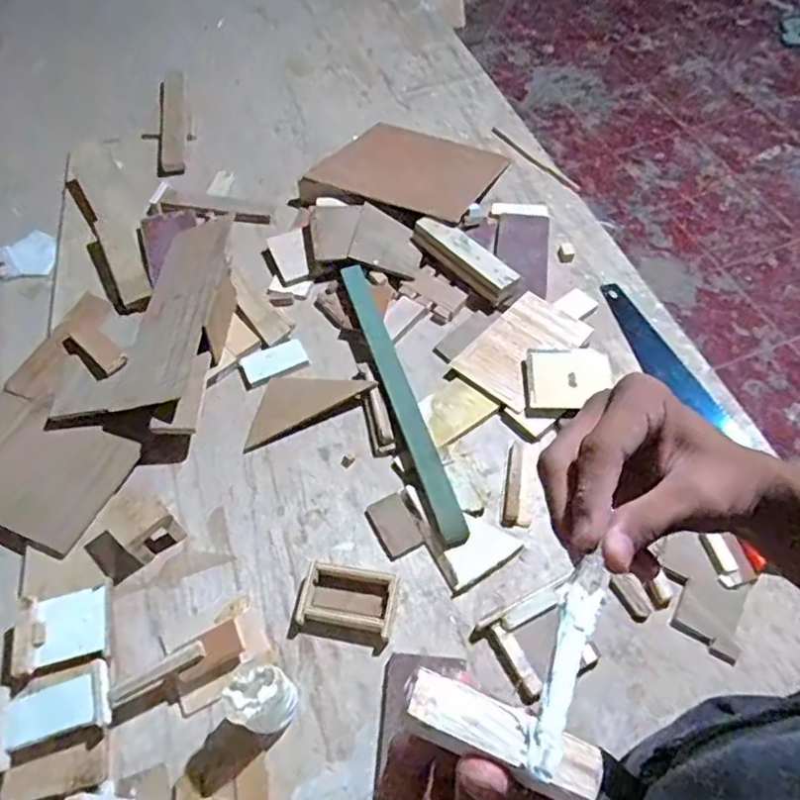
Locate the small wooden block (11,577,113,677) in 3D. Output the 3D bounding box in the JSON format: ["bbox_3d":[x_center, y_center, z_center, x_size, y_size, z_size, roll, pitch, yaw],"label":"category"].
[{"bbox_3d":[-0.413,0.287,0.756,0.111,0.037,0.096,-17,58,-7],"label":"small wooden block"}]

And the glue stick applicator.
[{"bbox_3d":[0.063,0.094,0.227,0.015,0.005,0.086,20,46,16],"label":"glue stick applicator"}]

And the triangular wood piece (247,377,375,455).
[{"bbox_3d":[-0.153,-0.005,0.943,0.198,0.025,0.098,-22,59,-10],"label":"triangular wood piece"}]

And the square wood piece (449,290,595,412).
[{"bbox_3d":[0.196,-0.086,0.974,0.132,0.022,0.202,37,67,24],"label":"square wood piece"}]

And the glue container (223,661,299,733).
[{"bbox_3d":[-0.148,0.331,0.676,0.058,0.103,0.062,-2,58,3],"label":"glue container"}]

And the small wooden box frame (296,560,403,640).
[{"bbox_3d":[-0.063,0.249,0.769,0.117,0.023,0.075,8,59,9],"label":"small wooden box frame"}]

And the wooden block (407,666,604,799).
[{"bbox_3d":[0.035,0.115,0.209,0.068,0.012,0.021,23,62,11],"label":"wooden block"}]

